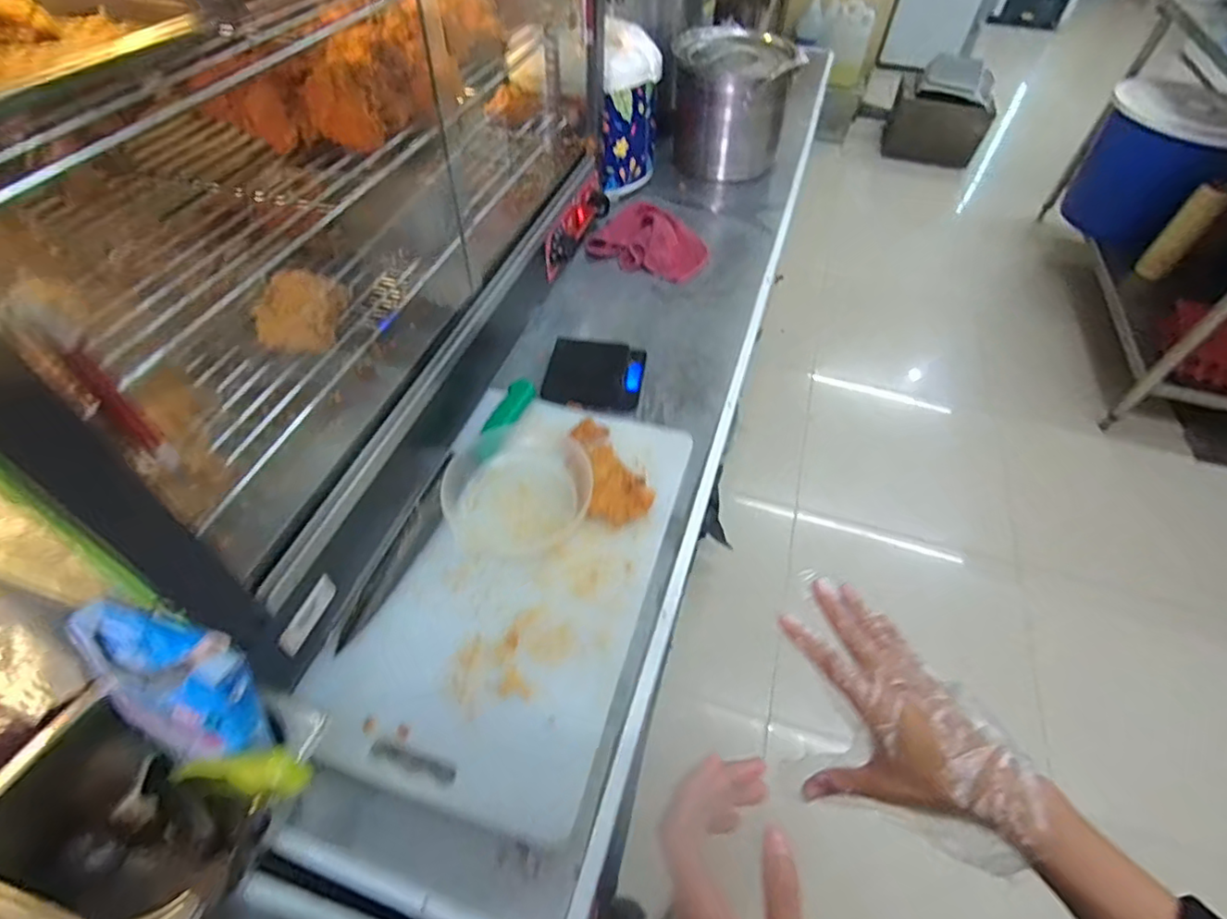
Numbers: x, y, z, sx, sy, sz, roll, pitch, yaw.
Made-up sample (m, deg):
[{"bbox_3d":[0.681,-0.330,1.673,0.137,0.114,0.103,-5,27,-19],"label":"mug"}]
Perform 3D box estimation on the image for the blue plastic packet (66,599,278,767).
[{"bbox_3d":[-0.286,0.144,0.384,0.117,0.089,0.063,17,52,11],"label":"blue plastic packet"}]

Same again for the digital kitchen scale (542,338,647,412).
[{"bbox_3d":[-0.024,-0.116,0.785,0.124,0.015,0.123,9,51,5],"label":"digital kitchen scale"}]

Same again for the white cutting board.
[{"bbox_3d":[-0.092,0.098,0.598,0.260,0.021,0.437,14,52,9],"label":"white cutting board"}]

